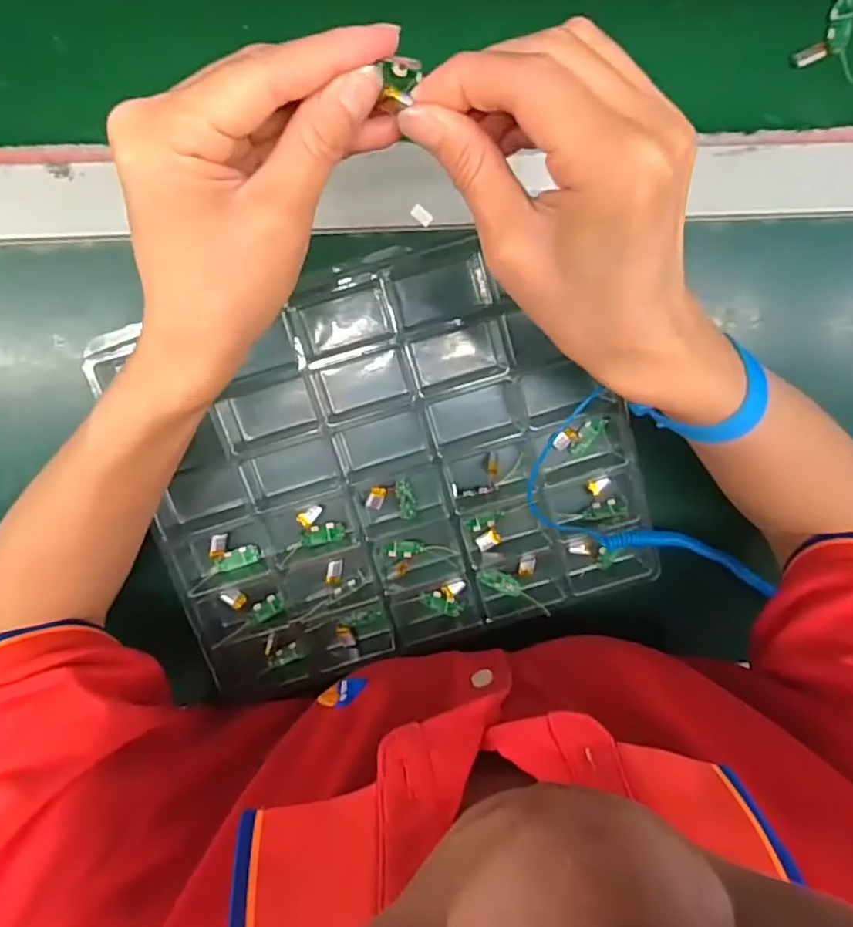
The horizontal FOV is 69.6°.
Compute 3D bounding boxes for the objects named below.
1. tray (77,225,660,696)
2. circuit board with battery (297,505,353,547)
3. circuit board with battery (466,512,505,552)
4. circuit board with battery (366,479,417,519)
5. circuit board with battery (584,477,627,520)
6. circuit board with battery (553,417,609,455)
[{"bbox_3d":[-0.023,0.011,0.384,0.297,0.041,0.243,-18,105,0],"label":"tray"},{"bbox_3d":[-0.066,0.039,0.389,0.030,0.006,0.025,-11,104,-2],"label":"circuit board with battery"},{"bbox_3d":[0.042,0.043,0.403,0.025,0.004,0.023,-29,104,3],"label":"circuit board with battery"},{"bbox_3d":[-0.022,0.022,0.389,0.031,0.007,0.025,3,104,-6],"label":"circuit board with battery"},{"bbox_3d":[0.117,0.023,0.401,0.025,0.005,0.026,-3,104,-4],"label":"circuit board with battery"},{"bbox_3d":[0.100,-0.017,0.395,0.035,0.009,0.017,-20,105,0],"label":"circuit board with battery"}]

